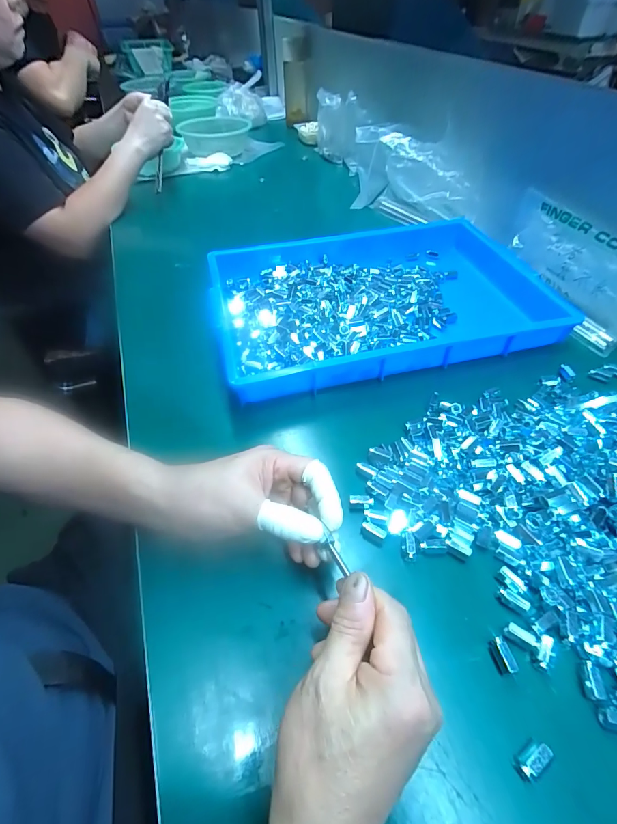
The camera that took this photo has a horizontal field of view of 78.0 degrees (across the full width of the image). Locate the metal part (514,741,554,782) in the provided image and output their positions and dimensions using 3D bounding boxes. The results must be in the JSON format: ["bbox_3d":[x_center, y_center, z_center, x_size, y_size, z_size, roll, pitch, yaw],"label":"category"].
[{"bbox_3d":[0.135,0.209,0.230,0.021,0.013,0.011,-30,55,-23],"label":"metal part"}]

